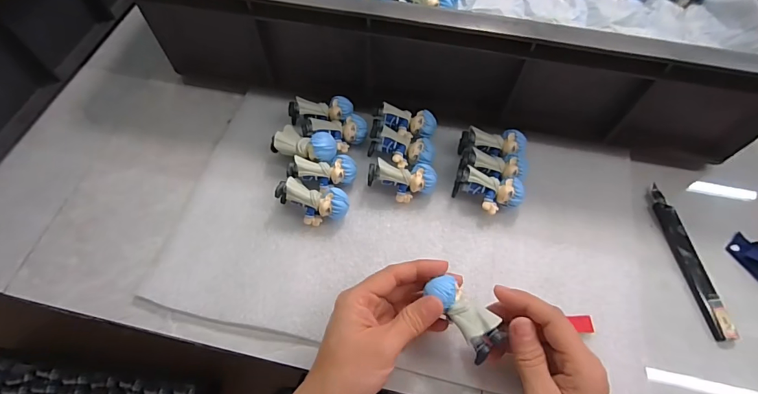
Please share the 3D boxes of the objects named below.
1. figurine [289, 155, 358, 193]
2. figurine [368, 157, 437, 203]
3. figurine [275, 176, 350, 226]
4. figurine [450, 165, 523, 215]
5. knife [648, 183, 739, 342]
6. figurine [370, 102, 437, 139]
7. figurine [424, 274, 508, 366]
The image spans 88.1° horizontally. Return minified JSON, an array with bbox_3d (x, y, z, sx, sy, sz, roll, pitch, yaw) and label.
[{"bbox_3d":[-0.051,-0.020,0.364,0.060,0.033,0.027,-10,63,-5],"label":"figurine"},{"bbox_3d":[0.021,-0.014,0.361,0.061,0.032,0.029,8,63,3],"label":"figurine"},{"bbox_3d":[-0.059,0.005,0.348,0.063,0.024,0.031,17,65,-6],"label":"figurine"},{"bbox_3d":[0.099,-0.002,0.357,0.060,0.030,0.032,10,63,5],"label":"figurine"},{"bbox_3d":[0.271,0.051,0.343,0.016,0.008,0.139,-6,63,-4],"label":"knife"},{"bbox_3d":[0.025,-0.071,0.395,0.064,0.028,0.032,-1,62,-1],"label":"figurine"},{"bbox_3d":[0.060,0.080,0.271,0.026,0.018,0.058,-34,59,-15],"label":"figurine"}]

